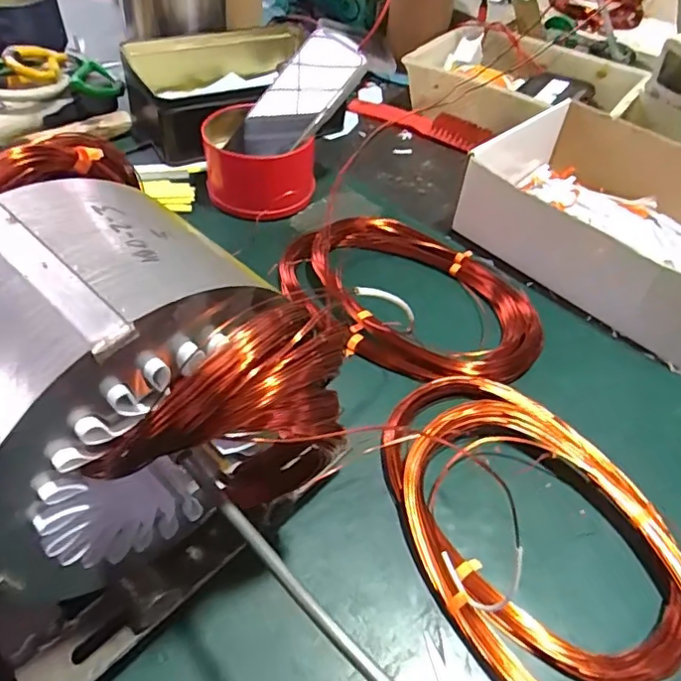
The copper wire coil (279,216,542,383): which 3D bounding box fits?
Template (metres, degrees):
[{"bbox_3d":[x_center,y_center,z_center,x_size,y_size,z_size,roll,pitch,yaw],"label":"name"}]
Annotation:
[{"bbox_3d":[0.057,-0.043,0.466,0.151,0.026,0.215,-29,57,-26],"label":"copper wire coil"}]

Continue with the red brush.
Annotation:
[{"bbox_3d":[0.092,-0.261,0.676,0.175,0.029,0.036,32,54,22],"label":"red brush"}]

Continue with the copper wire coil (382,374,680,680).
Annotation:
[{"bbox_3d":[0.118,0.115,0.339,0.144,0.023,0.231,-25,55,-23],"label":"copper wire coil"}]

